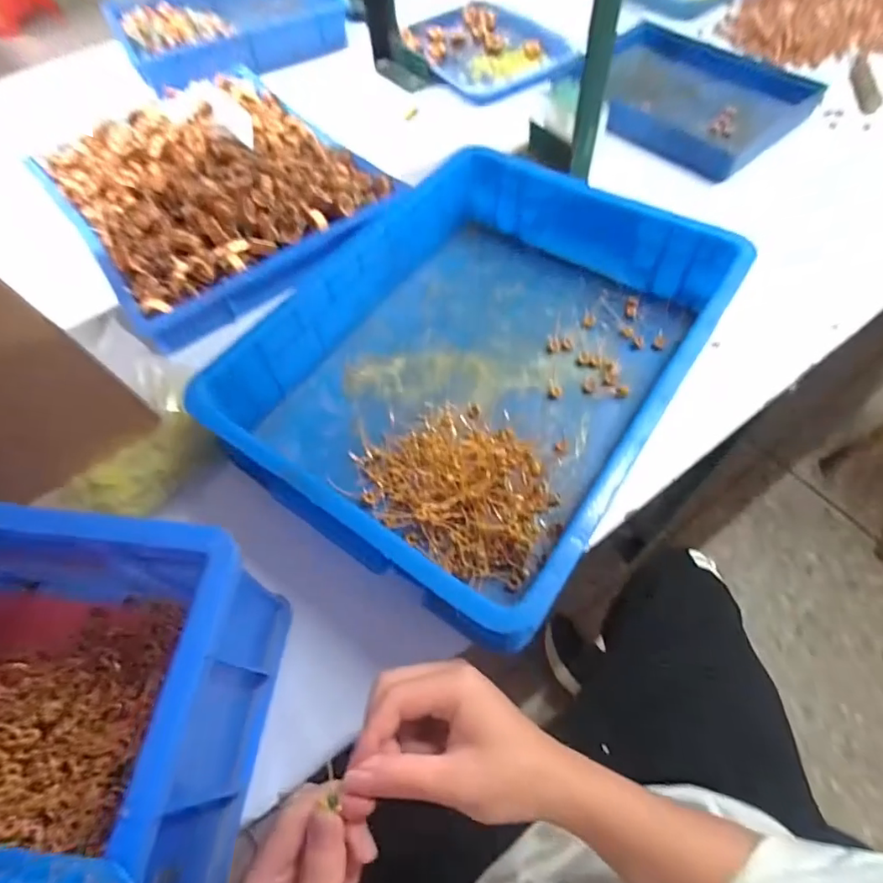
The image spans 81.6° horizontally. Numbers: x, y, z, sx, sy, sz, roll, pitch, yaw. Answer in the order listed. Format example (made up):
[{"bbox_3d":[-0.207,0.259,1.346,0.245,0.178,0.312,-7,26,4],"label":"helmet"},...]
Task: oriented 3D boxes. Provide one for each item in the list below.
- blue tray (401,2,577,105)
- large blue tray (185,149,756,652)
[{"bbox_3d":[0.077,-0.659,0.847,0.215,0.023,0.280,-28,63,-12],"label":"blue tray"},{"bbox_3d":[0.044,-0.084,0.478,0.338,0.097,0.419,35,69,20],"label":"large blue tray"}]

